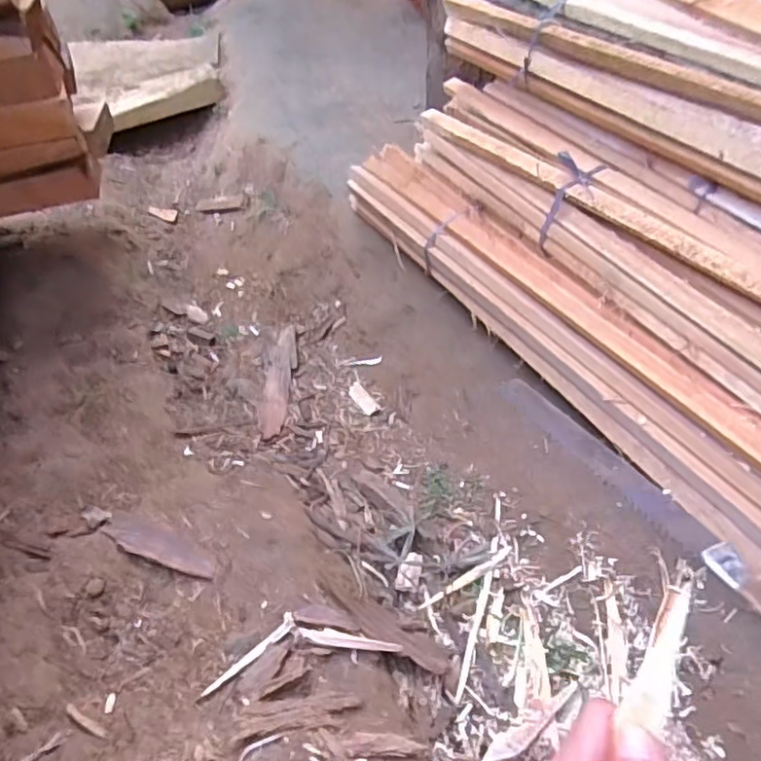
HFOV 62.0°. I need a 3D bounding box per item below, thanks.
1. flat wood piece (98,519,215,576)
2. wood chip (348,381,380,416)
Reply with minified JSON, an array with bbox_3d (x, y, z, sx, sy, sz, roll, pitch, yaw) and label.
[{"bbox_3d":[-0.313,0.236,0.901,0.178,0.007,0.052,16,36,15],"label":"flat wood piece"},{"bbox_3d":[-0.033,0.033,1.160,0.030,0.008,0.080,-28,55,-18],"label":"wood chip"}]

